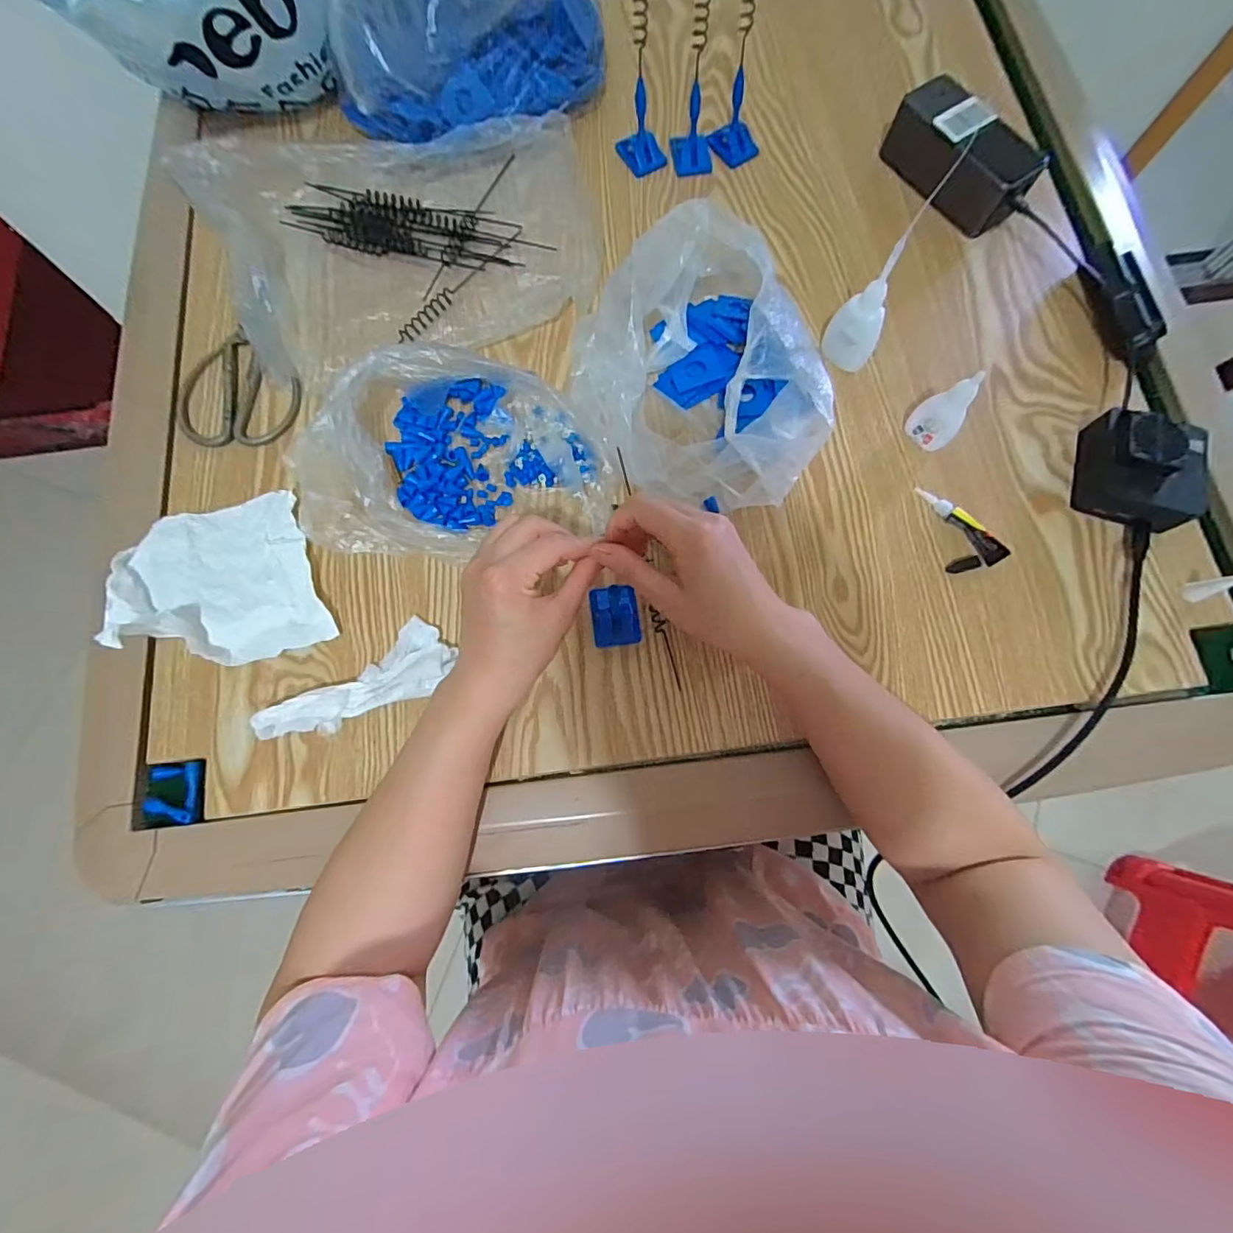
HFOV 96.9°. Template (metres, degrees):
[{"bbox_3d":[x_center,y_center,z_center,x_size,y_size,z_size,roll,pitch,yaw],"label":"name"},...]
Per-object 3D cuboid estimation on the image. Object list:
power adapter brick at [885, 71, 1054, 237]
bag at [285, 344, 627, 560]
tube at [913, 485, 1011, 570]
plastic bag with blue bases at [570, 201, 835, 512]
[{"bbox_3d":[0.302,-0.405,0.480,0.065,0.050,0.131,-39,79,-9],"label":"power adapter brick"},{"bbox_3d":[-0.115,-0.132,0.402,0.220,0.071,0.154,-8,76,-2],"label":"bag"},{"bbox_3d":[0.263,-0.073,0.414,0.016,0.018,0.078,-34,78,-8],"label":"tube"},{"bbox_3d":[0.066,-0.181,0.405,0.175,0.094,0.199,-28,78,-7],"label":"plastic bag with blue bases"}]

